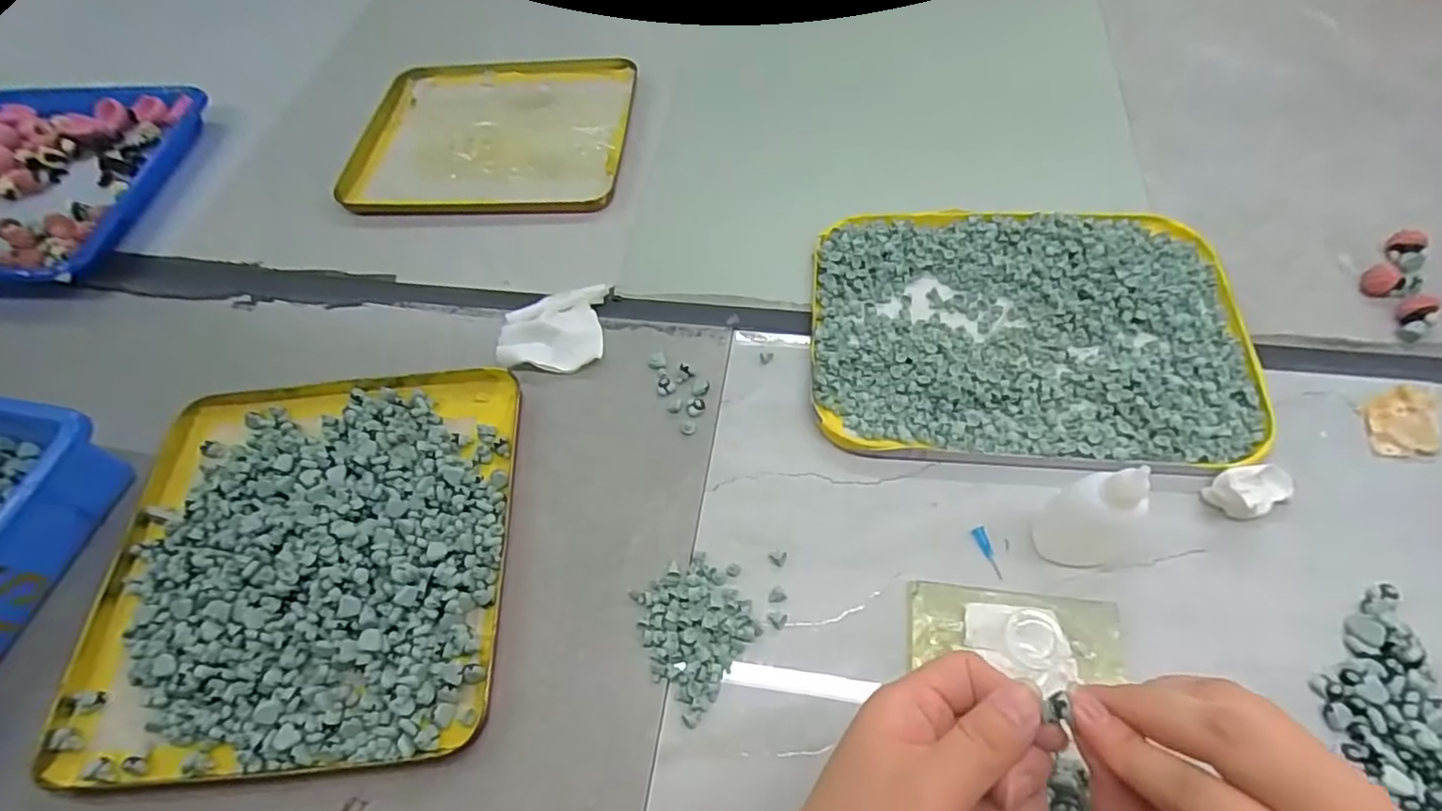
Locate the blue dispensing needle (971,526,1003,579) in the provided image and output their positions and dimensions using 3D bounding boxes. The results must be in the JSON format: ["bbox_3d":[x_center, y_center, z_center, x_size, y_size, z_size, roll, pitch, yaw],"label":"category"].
[{"bbox_3d":[0.153,0.083,0.368,0.007,0.006,0.030,-19,59,-8],"label":"blue dispensing needle"}]

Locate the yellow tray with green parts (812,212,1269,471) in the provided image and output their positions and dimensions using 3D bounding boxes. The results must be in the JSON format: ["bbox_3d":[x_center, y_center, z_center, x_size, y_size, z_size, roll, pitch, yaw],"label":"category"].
[{"bbox_3d":[0.201,-0.055,0.433,0.270,0.016,0.199,3,58,7],"label":"yellow tray with green parts"}]

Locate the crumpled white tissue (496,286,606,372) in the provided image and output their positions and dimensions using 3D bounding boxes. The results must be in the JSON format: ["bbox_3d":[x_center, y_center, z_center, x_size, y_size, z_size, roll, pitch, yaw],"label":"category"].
[{"bbox_3d":[-0.124,-0.057,0.470,0.074,0.010,0.073,-6,58,2],"label":"crumpled white tissue"}]

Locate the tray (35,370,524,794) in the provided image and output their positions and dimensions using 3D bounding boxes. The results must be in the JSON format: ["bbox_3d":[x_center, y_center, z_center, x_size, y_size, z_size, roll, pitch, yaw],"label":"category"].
[{"bbox_3d":[-0.247,0.083,0.388,0.241,0.025,0.238,-5,58,2],"label":"tray"}]

